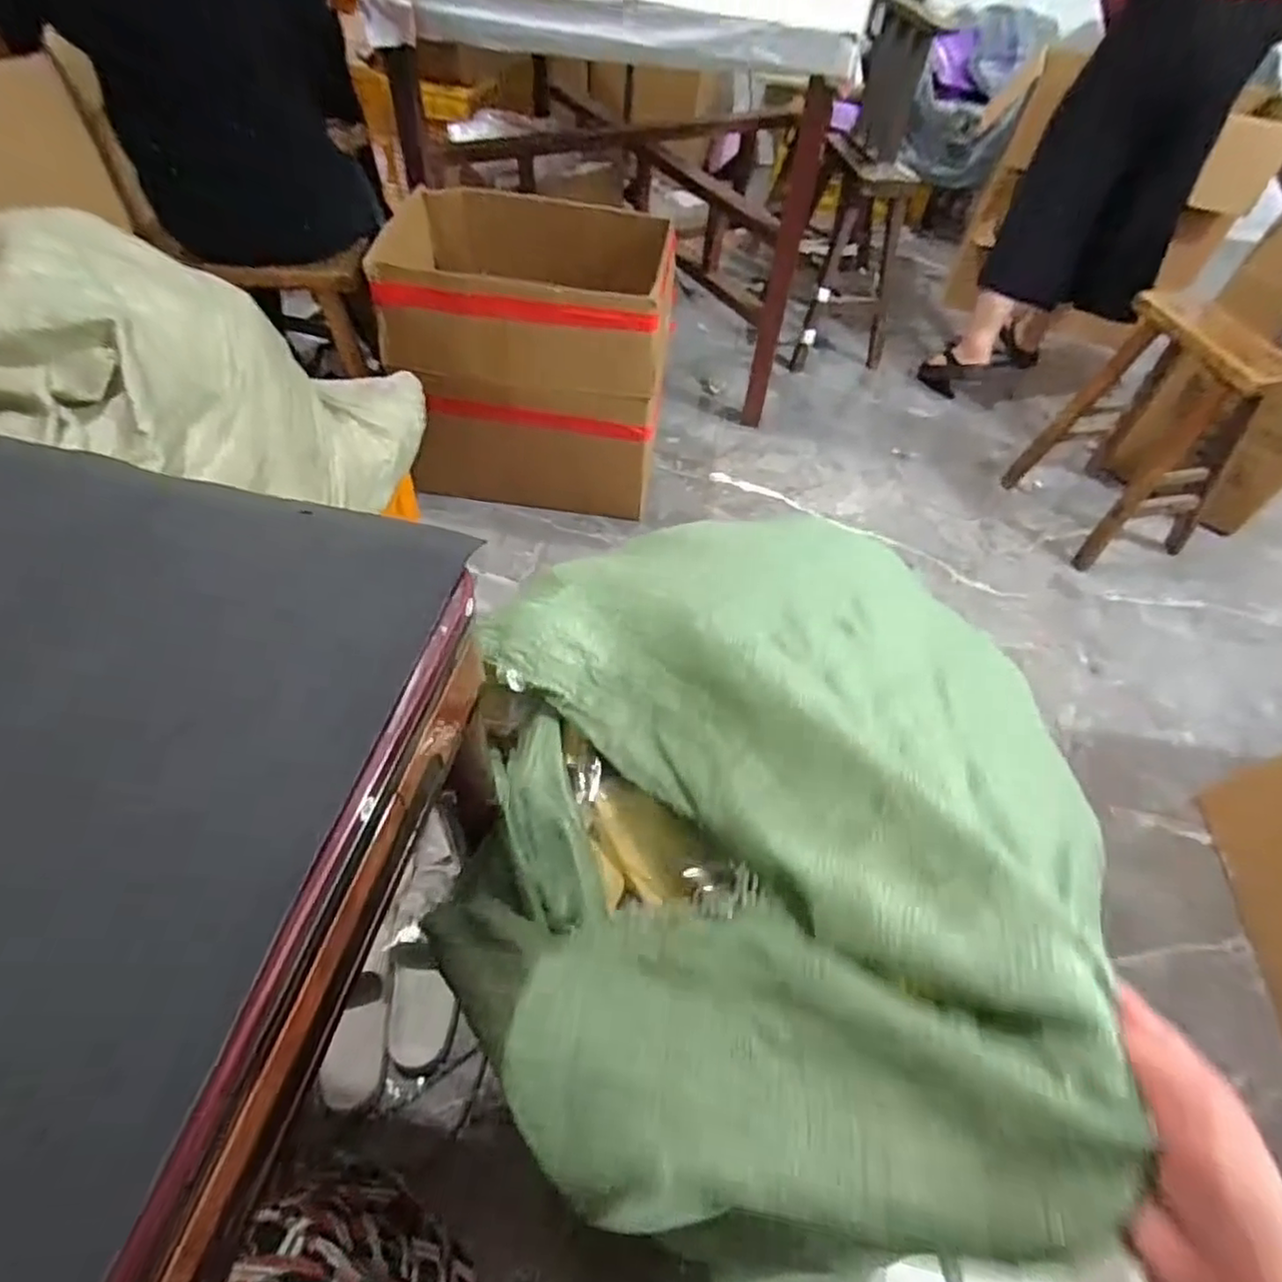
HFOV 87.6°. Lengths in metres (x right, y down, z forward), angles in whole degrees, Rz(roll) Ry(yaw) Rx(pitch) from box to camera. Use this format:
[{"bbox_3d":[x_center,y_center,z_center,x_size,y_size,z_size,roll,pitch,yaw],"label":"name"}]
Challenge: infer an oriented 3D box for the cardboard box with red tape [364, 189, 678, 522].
[{"bbox_3d":[-0.246,-0.678,1.534,0.577,0.478,0.604,5,53,-2],"label":"cardboard box with red tape"}]

